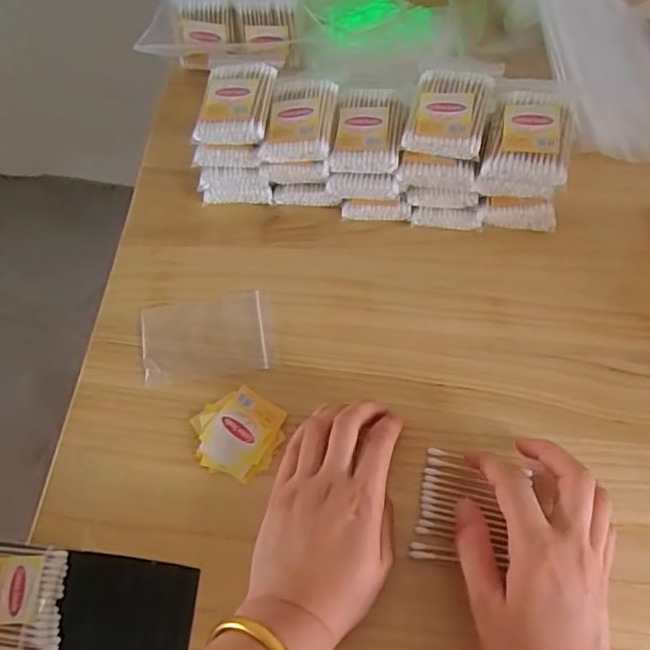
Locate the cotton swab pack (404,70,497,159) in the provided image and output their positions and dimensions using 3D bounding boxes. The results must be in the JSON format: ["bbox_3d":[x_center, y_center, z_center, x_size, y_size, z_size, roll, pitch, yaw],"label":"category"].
[{"bbox_3d":[0.095,-0.163,0.426,0.056,0.014,0.071,15,66,7],"label":"cotton swab pack"}]

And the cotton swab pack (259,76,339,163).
[{"bbox_3d":[-0.019,-0.165,0.449,0.053,0.017,0.074,8,65,4],"label":"cotton swab pack"}]

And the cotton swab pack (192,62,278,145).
[{"bbox_3d":[-0.072,-0.182,0.451,0.055,0.017,0.076,7,65,4],"label":"cotton swab pack"}]

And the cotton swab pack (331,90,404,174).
[{"bbox_3d":[0.034,-0.155,0.443,0.050,0.016,0.072,5,65,3],"label":"cotton swab pack"}]

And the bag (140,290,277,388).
[{"bbox_3d":[-0.091,0.009,0.440,0.103,0.004,0.065,-8,67,-2],"label":"bag"}]

